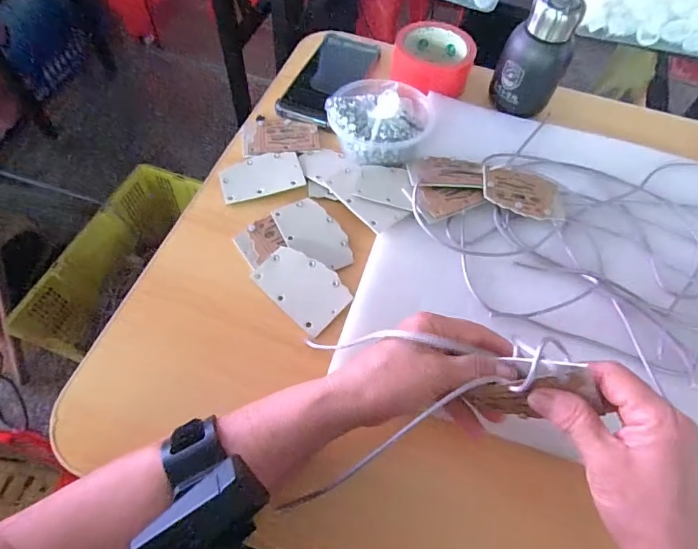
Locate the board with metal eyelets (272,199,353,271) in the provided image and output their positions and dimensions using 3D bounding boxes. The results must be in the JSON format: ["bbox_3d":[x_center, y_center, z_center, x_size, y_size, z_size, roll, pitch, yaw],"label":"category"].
[{"bbox_3d":[-0.034,-0.039,0.427,0.051,0.006,0.086,-26,65,-17],"label":"board with metal eyelets"}]

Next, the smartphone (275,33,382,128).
[{"bbox_3d":[-0.024,-0.244,0.543,0.073,0.009,0.161,21,61,9],"label":"smartphone"}]

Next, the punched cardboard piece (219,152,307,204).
[{"bbox_3d":[-0.091,-0.105,0.462,0.083,0.005,0.053,-14,62,-11],"label":"punched cardboard piece"}]

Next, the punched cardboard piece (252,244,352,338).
[{"bbox_3d":[-0.042,0.011,0.397,0.083,0.004,0.054,40,75,17],"label":"punched cardboard piece"}]

